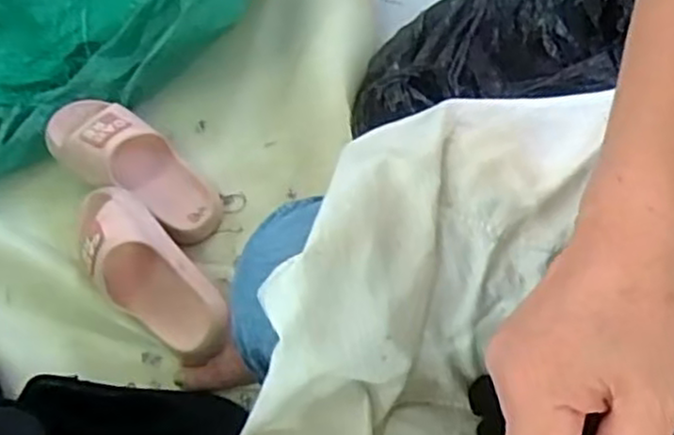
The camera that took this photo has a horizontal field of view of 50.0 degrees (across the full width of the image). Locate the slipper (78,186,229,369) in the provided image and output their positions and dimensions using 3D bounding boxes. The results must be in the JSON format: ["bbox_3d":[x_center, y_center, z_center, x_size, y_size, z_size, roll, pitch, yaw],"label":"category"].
[{"bbox_3d":[-0.220,0.066,0.838,0.096,0.099,0.246,-39,68,-16],"label":"slipper"}]

